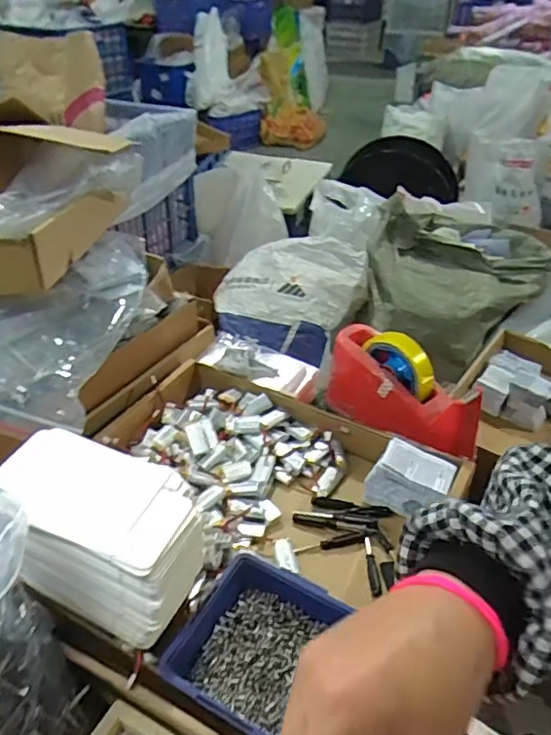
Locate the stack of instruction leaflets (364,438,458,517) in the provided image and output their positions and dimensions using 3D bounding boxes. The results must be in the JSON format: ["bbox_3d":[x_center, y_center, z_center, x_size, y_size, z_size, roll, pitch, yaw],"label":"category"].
[{"bbox_3d":[0.145,0.119,0.621,0.082,0.057,0.055,14,37,18],"label":"stack of instruction leaflets"}]

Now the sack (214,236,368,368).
[{"bbox_3d":[0.007,-0.187,1.507,0.358,0.202,0.339,19,39,25],"label":"sack"}]

